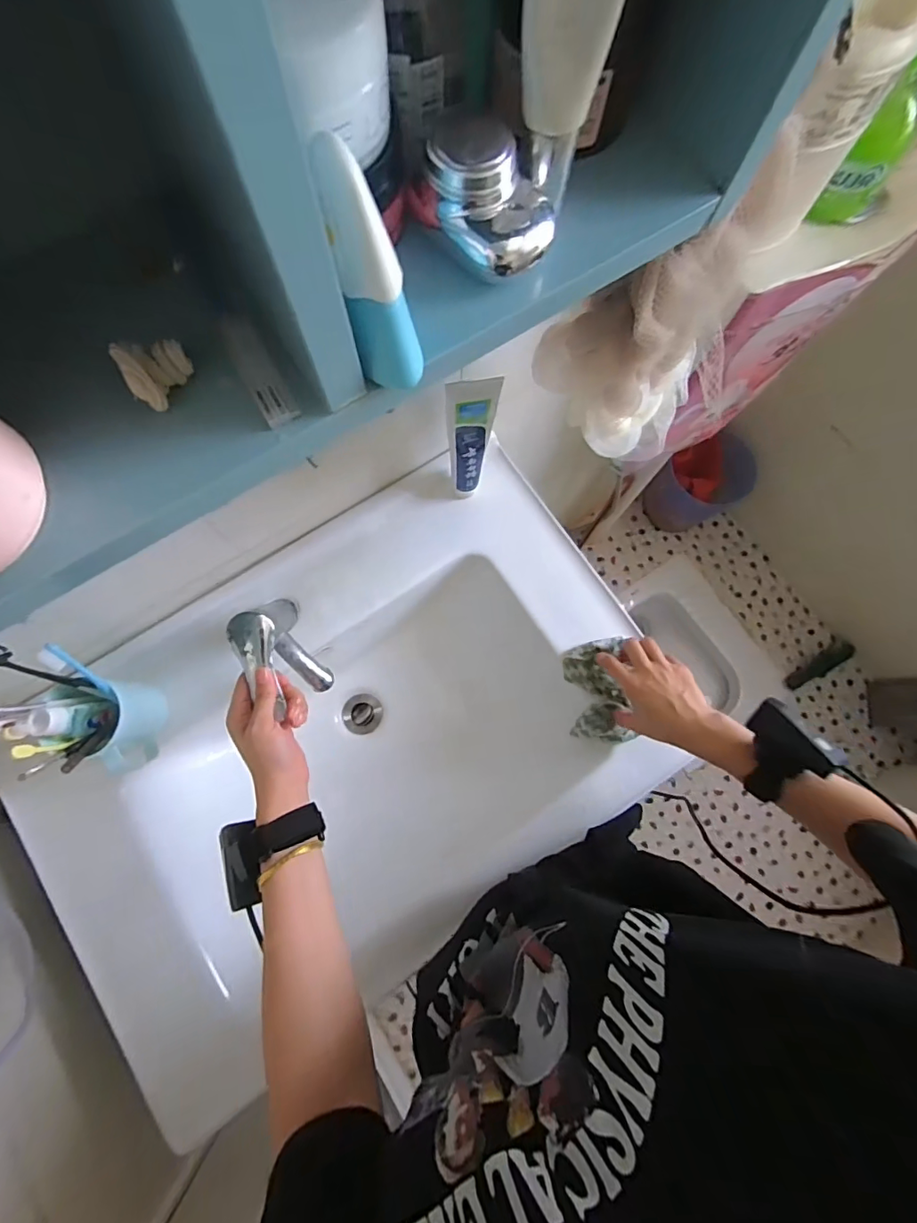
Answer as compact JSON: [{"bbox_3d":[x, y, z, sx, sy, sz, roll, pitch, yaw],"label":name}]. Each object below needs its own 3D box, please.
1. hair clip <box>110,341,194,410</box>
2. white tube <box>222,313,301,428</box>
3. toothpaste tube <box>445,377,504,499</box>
[{"bbox_3d":[-0.117,-0.094,0.193,0.023,0.020,0.018,-31,80,-8],"label":"hair clip"},{"bbox_3d":[-0.085,-0.103,0.208,0.014,0.004,0.056,-28,79,-8],"label":"white tube"},{"bbox_3d":[0.012,-0.179,0.545,0.050,0.199,0.025,-8,77,-4],"label":"toothpaste tube"}]

